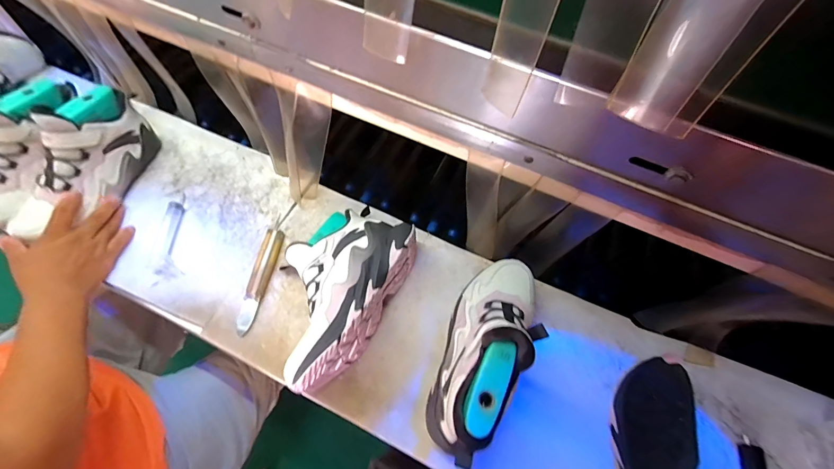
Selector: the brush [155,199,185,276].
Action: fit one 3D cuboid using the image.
[{"bbox_3d":[-0.389,0.006,0.556,0.035,0.018,0.124,-12,63,-10],"label":"brush"}]

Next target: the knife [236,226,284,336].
[{"bbox_3d":[-0.237,0.066,0.535,0.025,0.016,0.163,7,61,1],"label":"knife"}]

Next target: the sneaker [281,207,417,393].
[{"bbox_3d":[-0.120,0.067,0.491,0.165,0.103,0.262,26,63,10],"label":"sneaker"}]

